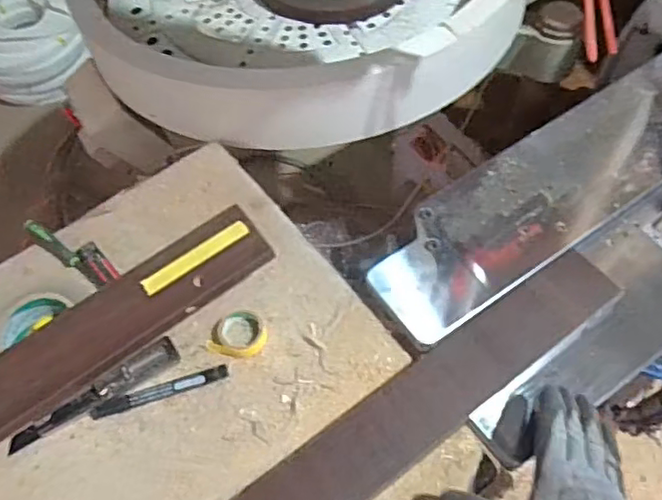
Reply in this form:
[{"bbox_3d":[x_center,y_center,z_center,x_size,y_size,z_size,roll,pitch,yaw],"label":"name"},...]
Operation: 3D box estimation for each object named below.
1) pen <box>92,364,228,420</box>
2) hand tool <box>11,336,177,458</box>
[{"bbox_3d":[-0.166,0.137,0.611,0.133,0.009,0.016,-16,60,-6],"label":"pen"},{"bbox_3d":[-0.231,0.145,0.621,0.176,0.009,0.031,-34,64,-15],"label":"hand tool"}]

